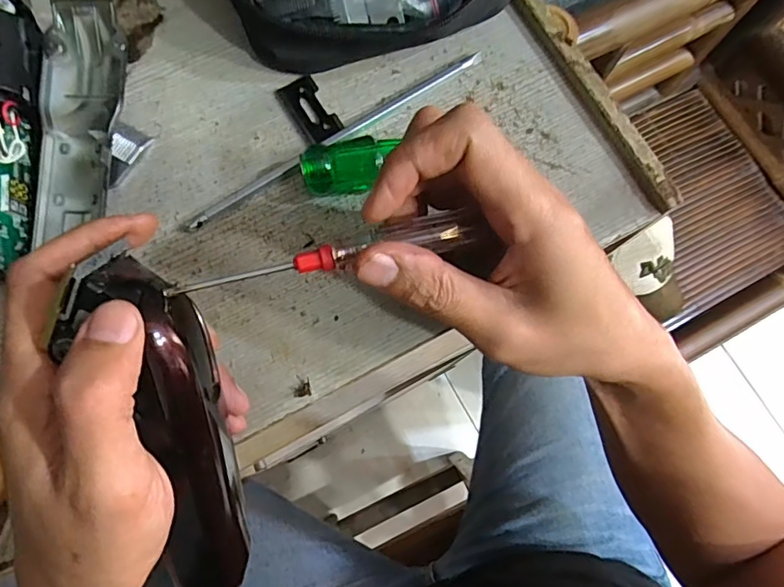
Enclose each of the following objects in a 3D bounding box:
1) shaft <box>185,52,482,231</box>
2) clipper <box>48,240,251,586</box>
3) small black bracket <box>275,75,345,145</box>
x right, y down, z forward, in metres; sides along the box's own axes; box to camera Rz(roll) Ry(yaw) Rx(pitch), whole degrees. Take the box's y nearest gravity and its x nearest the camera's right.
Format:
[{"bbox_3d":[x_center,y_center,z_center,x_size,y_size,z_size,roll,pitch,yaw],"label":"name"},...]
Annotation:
[{"bbox_3d":[-0.029,-0.088,0.283,0.188,0.007,0.010,-33,79,-9],"label":"shaft"},{"bbox_3d":[-0.091,0.062,0.215,0.036,0.037,0.161,-10,108,-4],"label":"clipper"},{"bbox_3d":[-0.046,-0.104,0.288,0.021,0.004,0.041,-32,79,-9],"label":"small black bracket"}]

